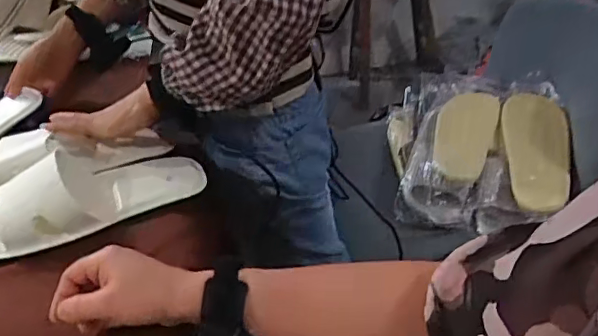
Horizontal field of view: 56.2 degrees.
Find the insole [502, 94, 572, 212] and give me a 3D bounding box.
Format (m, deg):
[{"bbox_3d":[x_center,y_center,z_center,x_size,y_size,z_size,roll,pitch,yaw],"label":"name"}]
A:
[{"bbox_3d":[0.426,-0.043,1.011,0.112,0.043,0.239,5,56,16],"label":"insole"}]

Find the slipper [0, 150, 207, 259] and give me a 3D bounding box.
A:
[{"bbox_3d":[-0.253,0.019,0.653,0.267,0.061,0.105,-20,37,-16],"label":"slipper"}]

